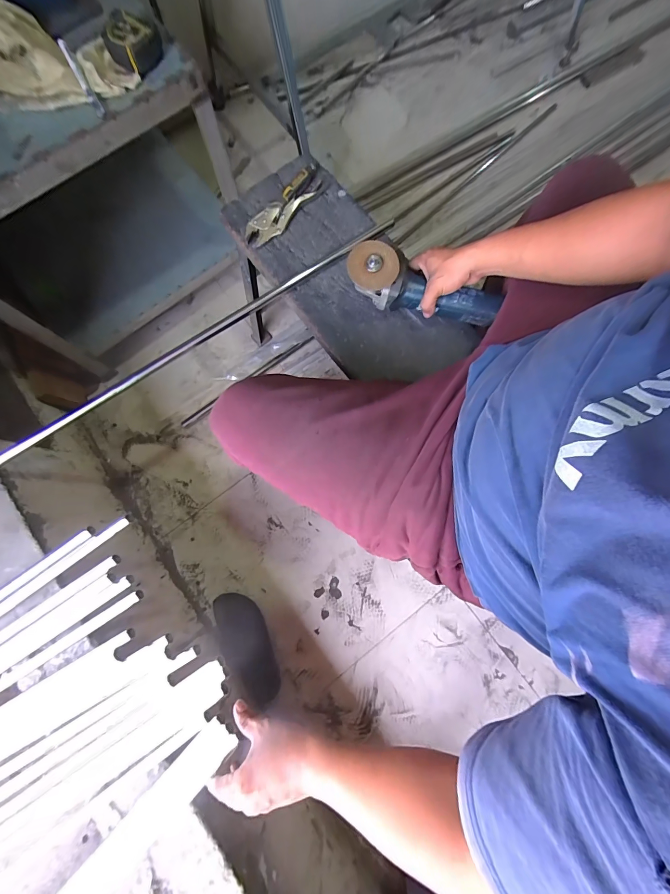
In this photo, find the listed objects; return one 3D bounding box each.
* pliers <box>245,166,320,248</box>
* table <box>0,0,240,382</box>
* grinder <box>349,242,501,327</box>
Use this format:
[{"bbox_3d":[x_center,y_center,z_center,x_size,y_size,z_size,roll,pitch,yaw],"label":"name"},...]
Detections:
[{"bbox_3d":[-0.106,-0.503,0.712,0.061,0.035,0.213,40,82,6],"label":"pliers"},{"bbox_3d":[-0.589,-0.578,0.853,0.683,0.615,0.385,-36,82,-7],"label":"table"},{"bbox_3d":[0.158,-0.286,0.622,0.279,0.080,0.078,15,80,-5],"label":"grinder"}]

